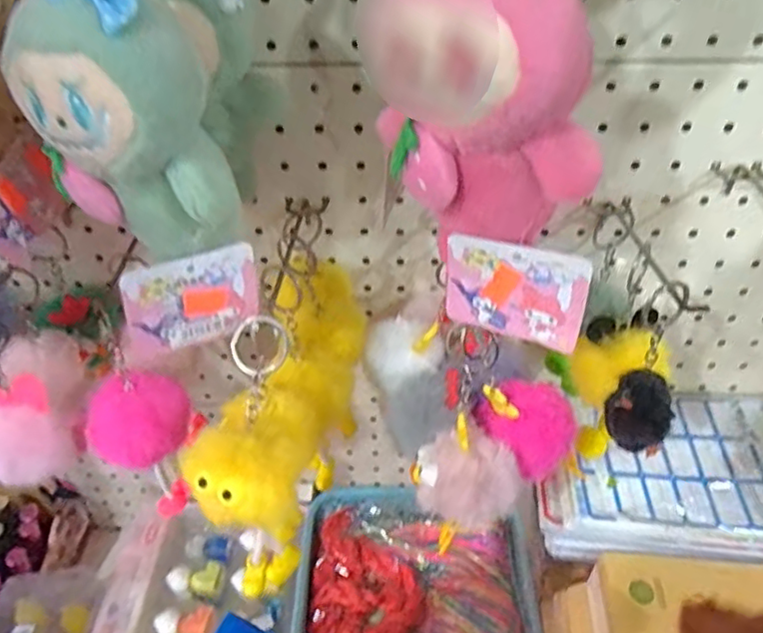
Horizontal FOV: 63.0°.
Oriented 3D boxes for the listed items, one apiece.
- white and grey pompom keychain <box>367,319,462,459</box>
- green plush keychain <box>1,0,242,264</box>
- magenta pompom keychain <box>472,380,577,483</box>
[{"bbox_3d":[0.018,0.044,0.394,0.052,0.042,0.089,-7,40,-7],"label":"white and grey pompom keychain"},{"bbox_3d":[-0.104,-0.089,0.256,0.081,0.144,0.060,16,43,21],"label":"green plush keychain"},{"bbox_3d":[0.085,0.063,0.374,0.055,0.044,0.046,31,50,34],"label":"magenta pompom keychain"}]

